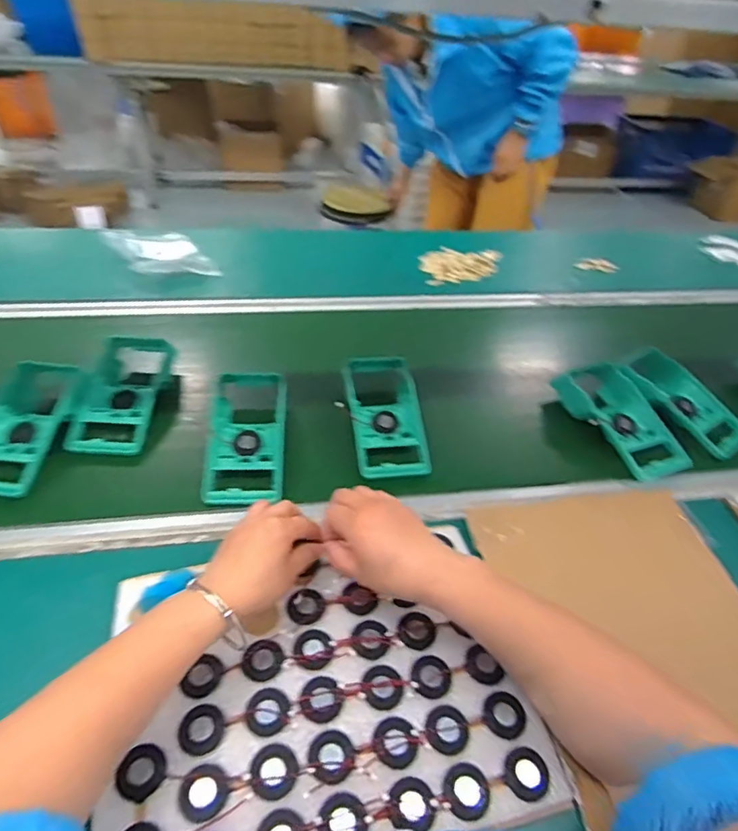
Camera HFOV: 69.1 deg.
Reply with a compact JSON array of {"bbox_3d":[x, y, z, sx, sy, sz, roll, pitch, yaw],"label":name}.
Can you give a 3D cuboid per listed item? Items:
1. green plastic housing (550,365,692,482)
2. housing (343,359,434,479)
[{"bbox_3d":[0.325,0.004,0.699,0.095,0.048,0.184,-14,55,-23],"label":"green plastic housing"},{"bbox_3d":[0.020,-0.003,0.673,0.086,0.027,0.187,-7,54,-5],"label":"housing"}]

